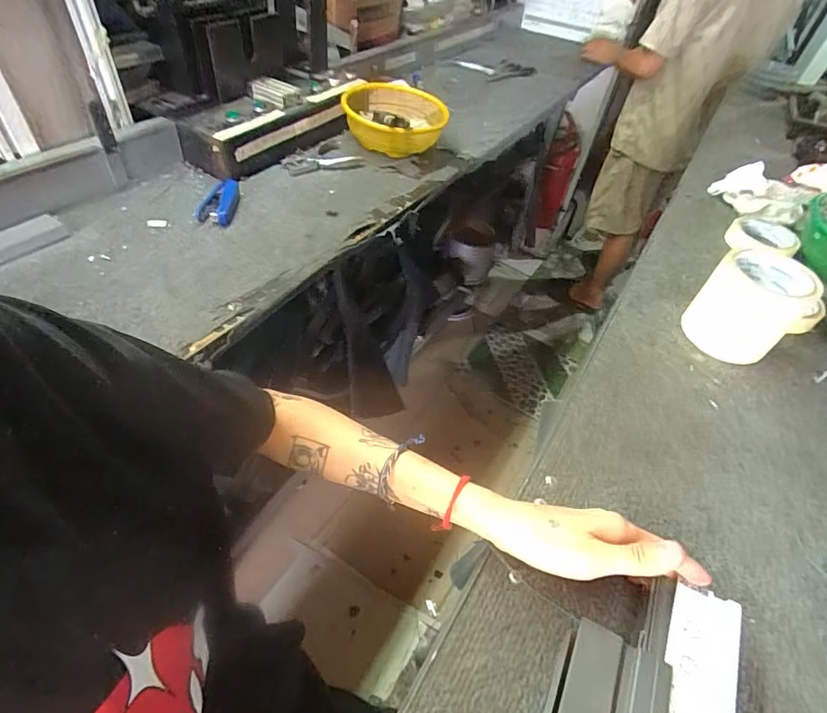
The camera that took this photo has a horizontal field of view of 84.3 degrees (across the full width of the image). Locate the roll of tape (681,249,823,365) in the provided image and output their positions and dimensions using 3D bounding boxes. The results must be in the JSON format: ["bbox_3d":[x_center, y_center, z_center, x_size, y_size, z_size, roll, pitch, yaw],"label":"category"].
[{"bbox_3d":[0.378,-0.057,0.515,0.101,0.091,0.089,-30,56,-29],"label":"roll of tape"}]

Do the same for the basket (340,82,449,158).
[{"bbox_3d":[-0.039,-0.526,1.015,0.225,0.082,0.222,3,48,-4],"label":"basket"}]

